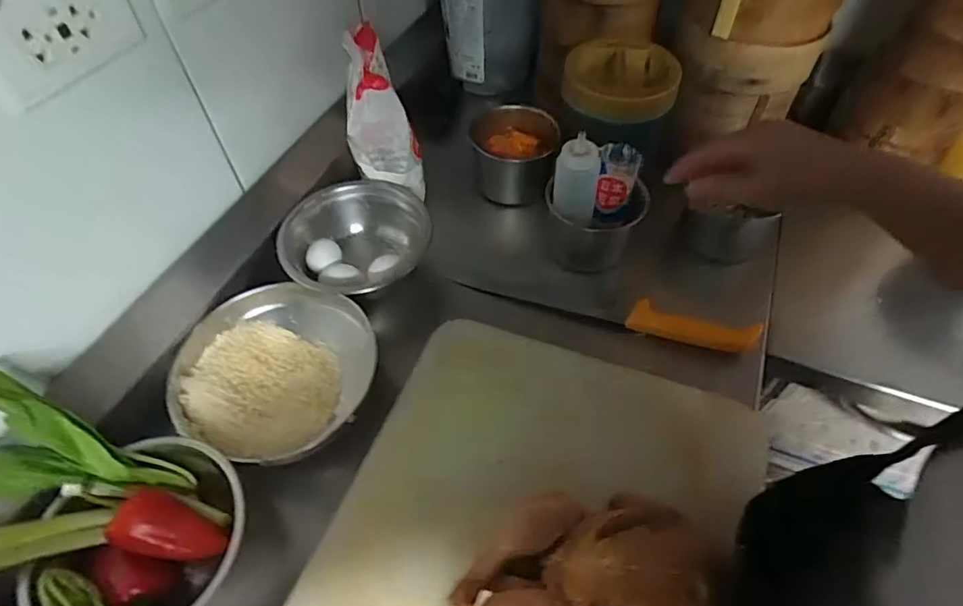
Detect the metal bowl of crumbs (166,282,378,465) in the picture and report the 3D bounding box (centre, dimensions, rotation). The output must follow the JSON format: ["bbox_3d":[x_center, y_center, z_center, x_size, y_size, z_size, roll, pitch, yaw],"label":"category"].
[{"bbox_3d":[-0.222,0.067,0.568,0.198,0.051,0.189,-1,52,1],"label":"metal bowl of crumbs"}]

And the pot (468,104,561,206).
[{"bbox_3d":[0.040,-0.201,0.751,0.117,0.095,0.124,-1,52,1],"label":"pot"}]

